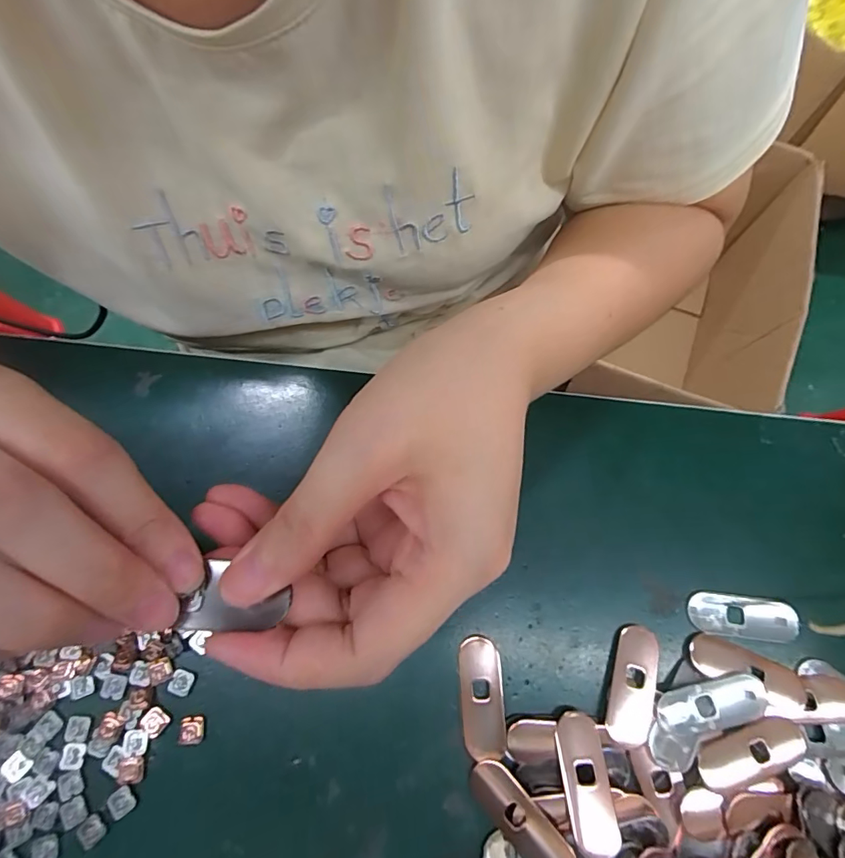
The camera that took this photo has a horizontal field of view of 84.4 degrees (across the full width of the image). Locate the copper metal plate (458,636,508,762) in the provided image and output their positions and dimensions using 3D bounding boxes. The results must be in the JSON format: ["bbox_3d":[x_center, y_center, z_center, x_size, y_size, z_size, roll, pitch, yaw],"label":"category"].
[{"bbox_3d":[0.027,0.123,0.213,0.020,0.004,0.048,-3,71,-1],"label":"copper metal plate"}]

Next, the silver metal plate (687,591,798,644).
[{"bbox_3d":[0.154,0.090,0.223,0.049,0.004,0.019,7,71,3],"label":"silver metal plate"}]

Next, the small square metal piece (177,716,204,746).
[{"bbox_3d":[-0.104,0.135,0.209,0.010,0.004,0.011,-1,71,0],"label":"small square metal piece"}]

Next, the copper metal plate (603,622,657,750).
[{"bbox_3d":[0.097,0.117,0.214,0.019,0.005,0.049,15,65,12],"label":"copper metal plate"}]

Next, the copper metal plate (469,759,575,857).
[{"bbox_3d":[0.041,0.165,0.196,0.051,0.004,0.018,40,92,25],"label":"copper metal plate"}]

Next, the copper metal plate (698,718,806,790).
[{"bbox_3d":[0.143,0.141,0.202,0.049,0.004,0.018,-16,71,-5],"label":"copper metal plate"}]

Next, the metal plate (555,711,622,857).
[{"bbox_3d":[0.069,0.151,0.197,0.019,0.007,0.051,-4,71,-1],"label":"metal plate"}]

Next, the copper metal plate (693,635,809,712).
[{"bbox_3d":[0.150,0.112,0.214,0.049,0.004,0.018,24,73,9],"label":"copper metal plate"}]

